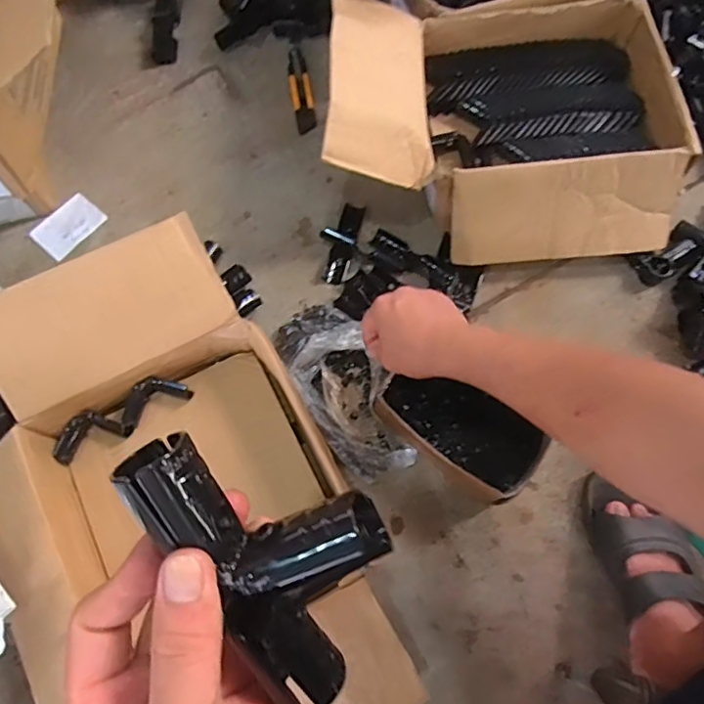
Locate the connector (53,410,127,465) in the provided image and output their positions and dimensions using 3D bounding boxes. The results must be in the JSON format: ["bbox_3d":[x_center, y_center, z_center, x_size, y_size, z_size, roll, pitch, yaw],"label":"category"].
[{"bbox_3d":[-0.317,0.100,0.685,0.084,0.034,0.046,-28,75,-8],"label":"connector"}]

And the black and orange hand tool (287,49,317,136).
[{"bbox_3d":[-0.083,-0.424,0.909,0.033,0.011,0.160,-11,71,-3],"label":"black and orange hand tool"}]

